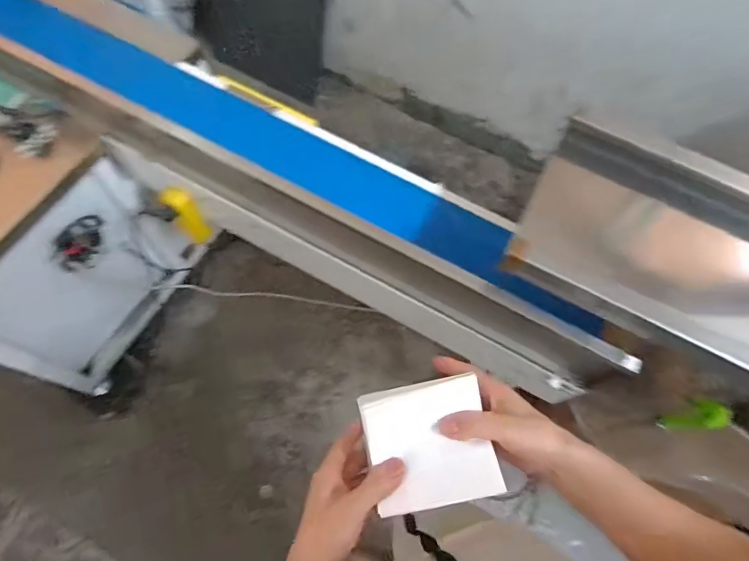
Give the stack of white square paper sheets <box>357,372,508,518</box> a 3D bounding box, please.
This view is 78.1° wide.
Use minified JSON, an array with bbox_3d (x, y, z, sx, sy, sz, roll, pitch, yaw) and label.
[{"bbox_3d":[0.051,0.153,0.436,0.112,0.017,0.110,-9,68,-7],"label":"stack of white square paper sheets"}]

